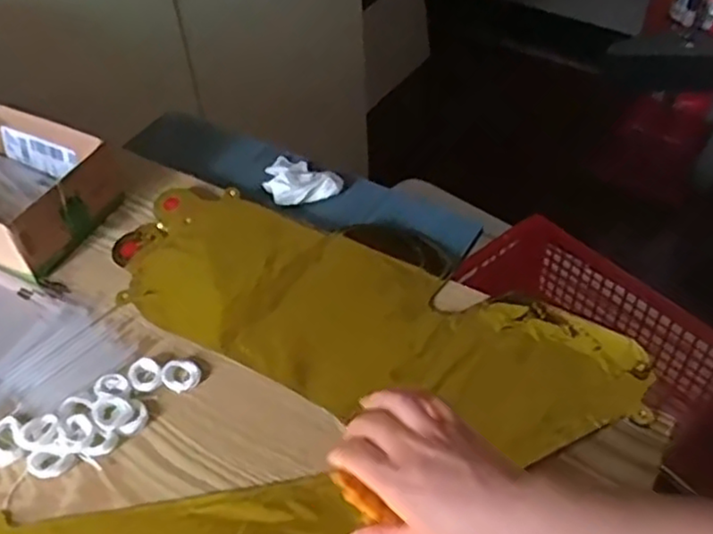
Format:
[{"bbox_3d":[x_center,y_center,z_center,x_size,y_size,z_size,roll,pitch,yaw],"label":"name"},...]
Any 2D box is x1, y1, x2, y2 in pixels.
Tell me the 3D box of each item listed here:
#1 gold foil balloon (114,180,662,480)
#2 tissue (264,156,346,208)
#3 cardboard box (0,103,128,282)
[{"bbox_3d":[0.000,0.033,0.568,0.434,0.020,0.168,22,52,22],"label":"gold foil balloon"},{"bbox_3d":[-0.061,-0.087,0.698,0.084,0.024,0.062,23,53,23],"label":"tissue"},{"bbox_3d":[-0.331,-0.078,0.650,0.194,0.064,0.133,20,52,21],"label":"cardboard box"}]

